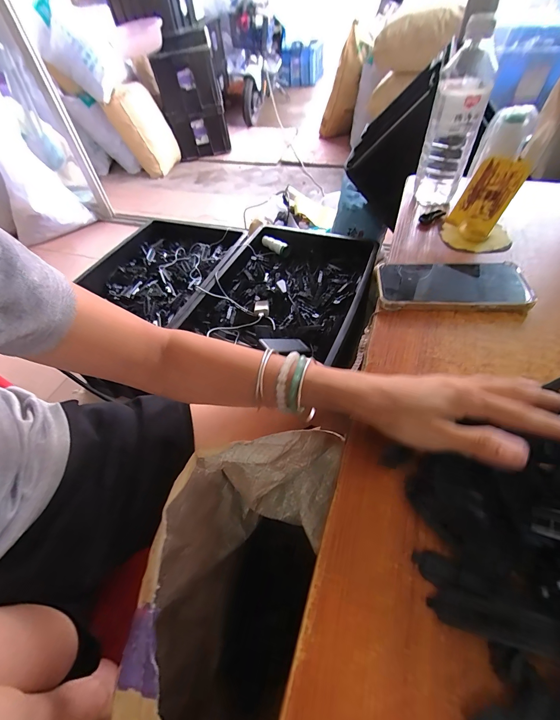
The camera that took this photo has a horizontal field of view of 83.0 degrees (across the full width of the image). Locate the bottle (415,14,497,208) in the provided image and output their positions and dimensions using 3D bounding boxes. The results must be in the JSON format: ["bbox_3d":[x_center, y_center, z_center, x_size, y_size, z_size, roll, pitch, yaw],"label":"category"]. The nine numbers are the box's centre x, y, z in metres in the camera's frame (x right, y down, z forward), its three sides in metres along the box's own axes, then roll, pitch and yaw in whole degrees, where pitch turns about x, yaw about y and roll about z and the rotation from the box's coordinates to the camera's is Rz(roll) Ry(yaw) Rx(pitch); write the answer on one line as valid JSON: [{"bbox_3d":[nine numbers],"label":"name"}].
[{"bbox_3d":[0.254,-0.336,0.471,0.066,0.231,0.063,15,54,16],"label":"bottle"}]

